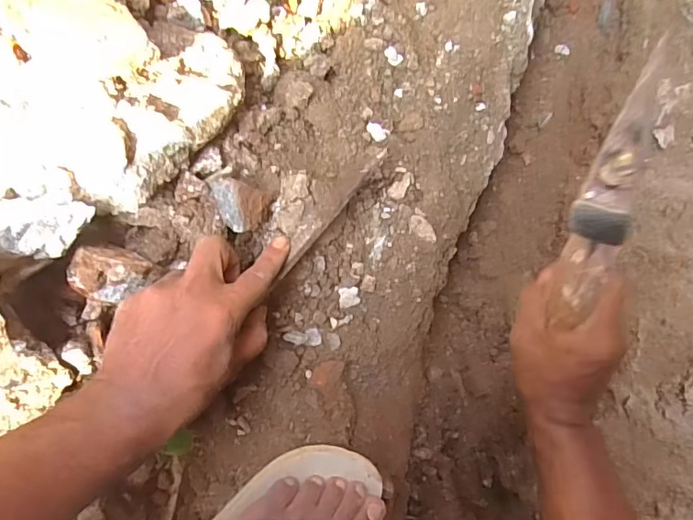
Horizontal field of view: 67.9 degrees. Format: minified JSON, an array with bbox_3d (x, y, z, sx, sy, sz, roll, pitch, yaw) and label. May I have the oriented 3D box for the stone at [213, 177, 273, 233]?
[{"bbox_3d":[-0.081,-0.041,0.388,0.040,0.037,0.034,23,93,-3],"label":"stone"}]

